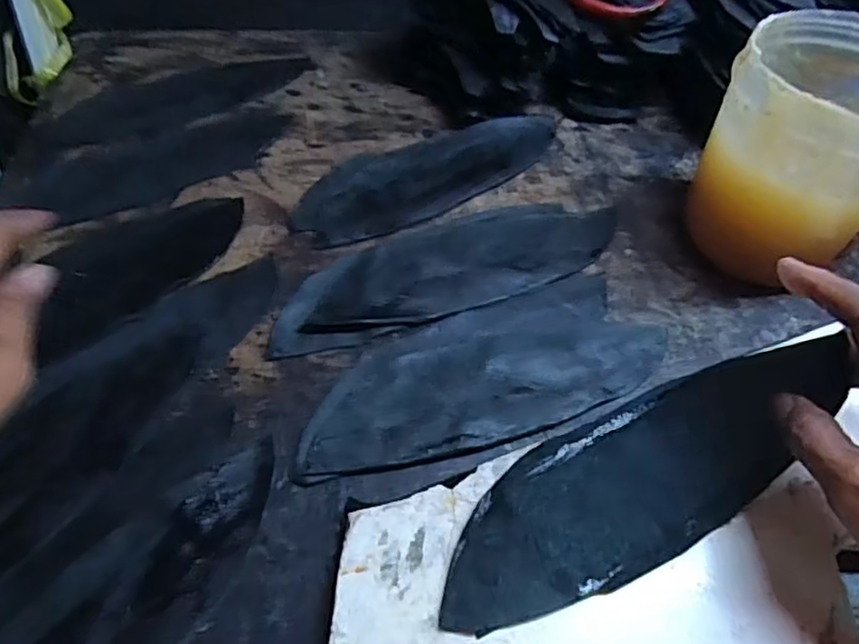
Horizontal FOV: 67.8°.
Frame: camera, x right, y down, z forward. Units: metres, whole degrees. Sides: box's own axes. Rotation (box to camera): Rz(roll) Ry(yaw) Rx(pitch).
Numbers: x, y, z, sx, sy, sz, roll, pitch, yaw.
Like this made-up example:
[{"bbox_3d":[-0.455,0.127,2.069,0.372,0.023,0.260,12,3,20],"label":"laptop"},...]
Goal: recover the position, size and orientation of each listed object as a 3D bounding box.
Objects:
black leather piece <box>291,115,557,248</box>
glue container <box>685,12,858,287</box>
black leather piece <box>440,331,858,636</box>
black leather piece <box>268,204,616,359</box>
[{"bbox_3d":[0.004,-0.112,0.476,0.218,0.004,0.075,-27,63,-21],"label":"black leather piece"},{"bbox_3d":[0.234,-0.103,0.400,0.110,0.129,0.119,27,56,18],"label":"glue container"},{"bbox_3d":[0.092,0.068,0.289,0.197,0.043,0.069,-29,58,-11],"label":"black leather piece"},{"bbox_3d":[0.012,-0.038,0.411,0.233,0.004,0.073,-19,55,-17],"label":"black leather piece"}]

